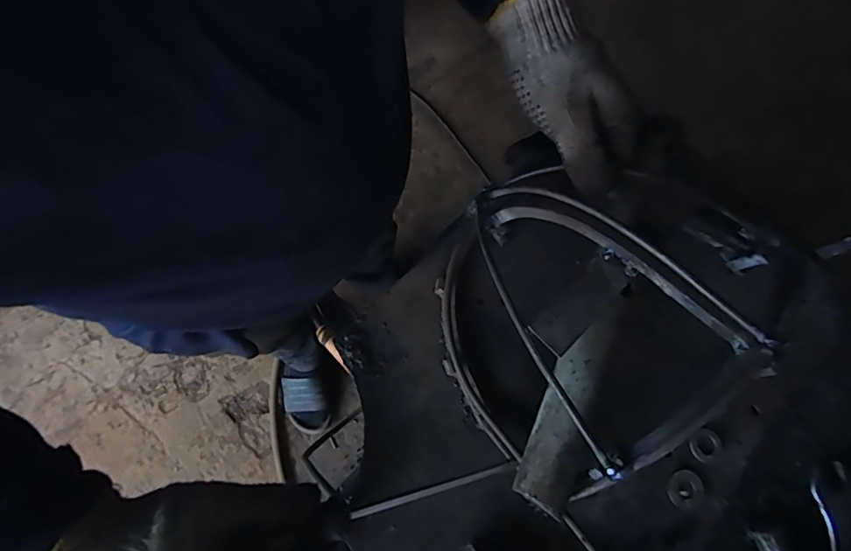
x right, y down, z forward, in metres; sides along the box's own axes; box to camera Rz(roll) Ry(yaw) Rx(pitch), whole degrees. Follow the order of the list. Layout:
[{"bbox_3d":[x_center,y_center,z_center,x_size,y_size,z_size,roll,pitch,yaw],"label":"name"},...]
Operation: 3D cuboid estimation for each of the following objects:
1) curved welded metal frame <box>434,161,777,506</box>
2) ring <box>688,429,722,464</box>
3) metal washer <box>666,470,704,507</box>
[{"bbox_3d":[0.078,0.027,0.322,0.137,0.117,0.190,-34,77,-11],"label":"curved welded metal frame"},{"bbox_3d":[0.213,0.130,0.375,0.027,0.006,0.024,40,76,10],"label":"ring"},{"bbox_3d":[0.191,0.157,0.364,0.028,0.004,0.025,16,73,3],"label":"metal washer"}]

